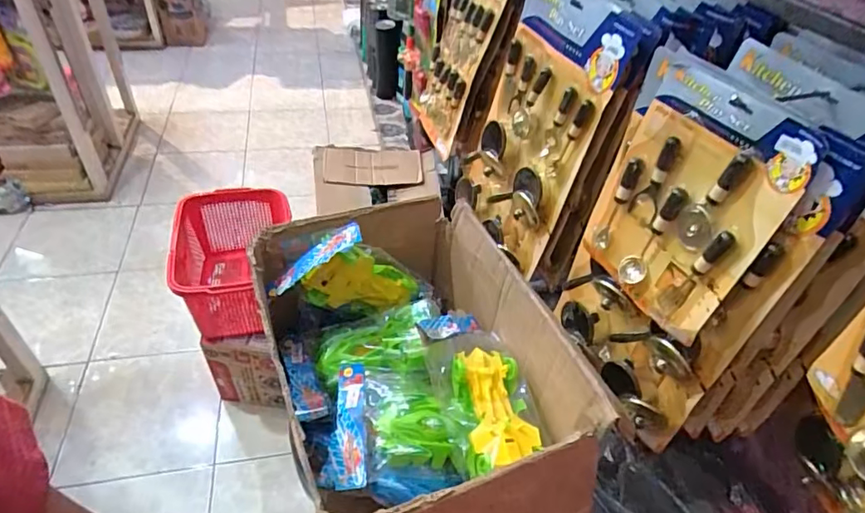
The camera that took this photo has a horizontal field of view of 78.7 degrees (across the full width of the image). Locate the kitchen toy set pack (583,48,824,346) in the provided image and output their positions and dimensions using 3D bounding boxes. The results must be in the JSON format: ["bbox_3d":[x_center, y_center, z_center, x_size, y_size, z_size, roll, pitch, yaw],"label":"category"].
[{"bbox_3d":[0.291,-0.067,0.641,0.027,0.286,0.230,-5,39,-28],"label":"kitchen toy set pack"}]

